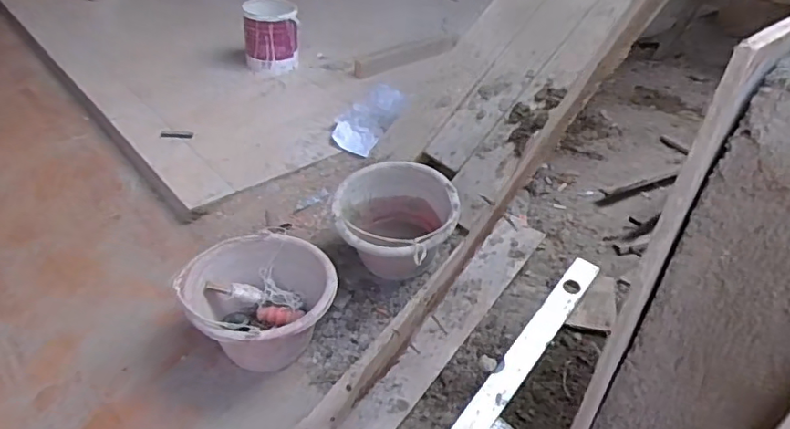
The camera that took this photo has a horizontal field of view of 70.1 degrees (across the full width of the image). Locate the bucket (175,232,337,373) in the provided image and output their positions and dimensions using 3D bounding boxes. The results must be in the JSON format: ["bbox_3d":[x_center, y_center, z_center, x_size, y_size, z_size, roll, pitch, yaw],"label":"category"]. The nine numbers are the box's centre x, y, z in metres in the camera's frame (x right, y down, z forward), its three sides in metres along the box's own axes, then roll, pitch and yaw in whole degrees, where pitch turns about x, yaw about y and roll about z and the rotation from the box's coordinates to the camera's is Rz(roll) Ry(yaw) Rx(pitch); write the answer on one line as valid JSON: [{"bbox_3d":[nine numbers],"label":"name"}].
[{"bbox_3d":[-0.243,0.173,1.030,0.251,0.152,0.236,3,37,-2],"label":"bucket"}]

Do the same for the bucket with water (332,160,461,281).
[{"bbox_3d":[-0.012,0.023,1.141,0.214,0.160,0.255,12,38,11],"label":"bucket with water"}]

